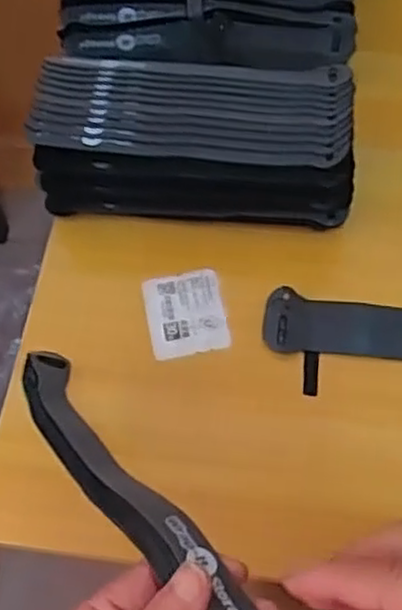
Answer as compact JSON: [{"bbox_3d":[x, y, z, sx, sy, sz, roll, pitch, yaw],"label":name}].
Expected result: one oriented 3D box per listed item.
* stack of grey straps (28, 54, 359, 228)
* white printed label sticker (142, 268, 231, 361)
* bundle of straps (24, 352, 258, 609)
[{"bbox_3d":[-0.002,-0.106,0.478,0.203,0.072,0.093,4,63,5],"label":"stack of grey straps"},{"bbox_3d":[-0.010,0.005,0.463,0.049,0.004,0.059,-10,60,-2],"label":"white printed label sticker"},{"bbox_3d":[-0.033,0.081,0.317,0.028,0.019,0.185,-37,48,-15],"label":"bundle of straps"}]

